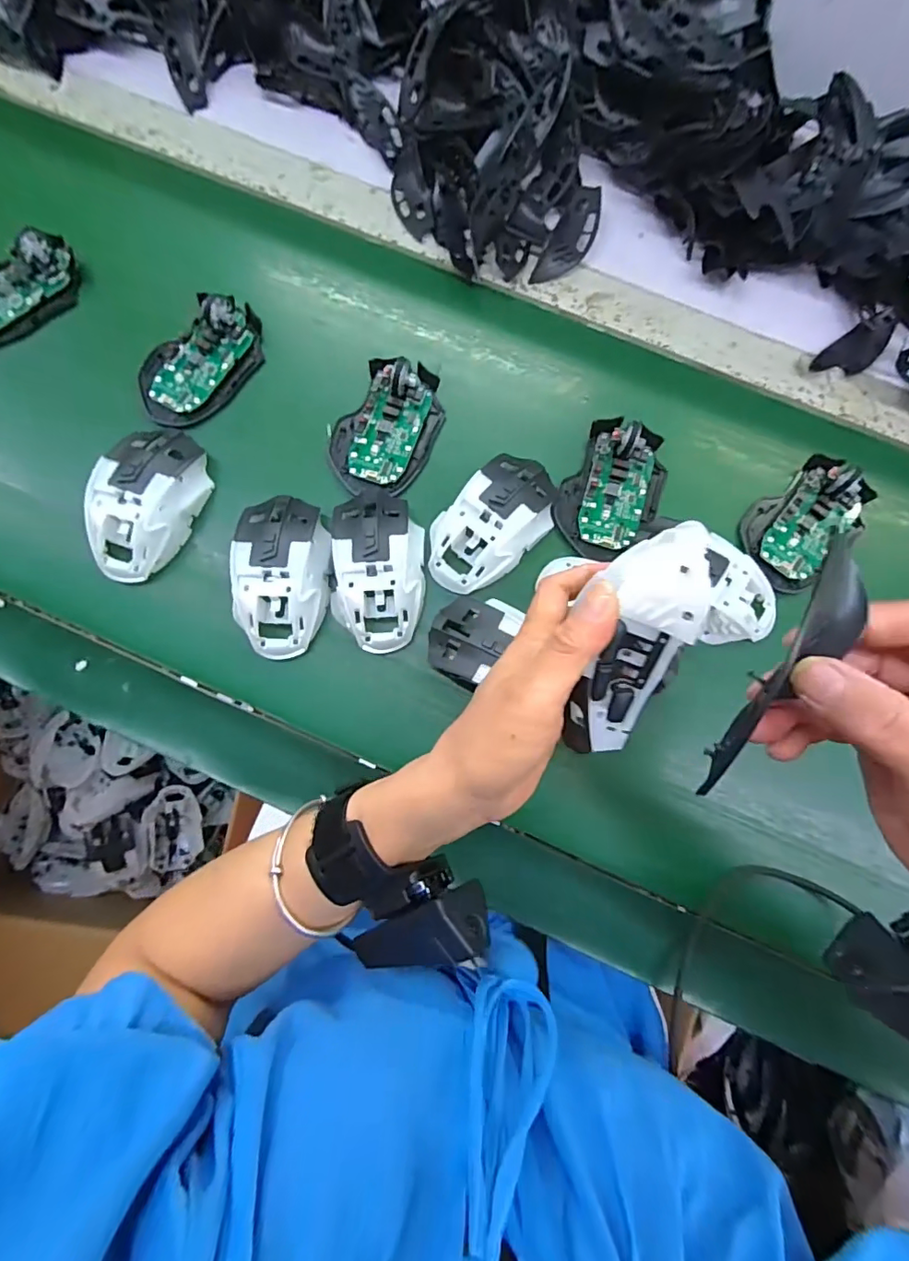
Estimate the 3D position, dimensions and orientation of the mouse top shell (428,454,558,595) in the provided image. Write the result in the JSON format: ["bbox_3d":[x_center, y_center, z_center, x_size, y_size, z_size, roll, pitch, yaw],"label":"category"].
[{"bbox_3d":[0.029,-0.081,0.378,0.066,0.032,0.117,41,79,7],"label":"mouse top shell"}]

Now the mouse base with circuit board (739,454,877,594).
[{"bbox_3d":[0.270,-0.085,0.399,0.102,0.032,0.066,-44,80,-12],"label":"mouse base with circuit board"}]

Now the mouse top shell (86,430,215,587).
[{"bbox_3d":[-0.229,-0.095,0.381,0.065,0.040,0.118,21,77,3],"label":"mouse top shell"}]

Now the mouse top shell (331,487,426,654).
[{"bbox_3d":[-0.054,-0.046,0.370,0.065,0.035,0.117,-4,78,-3],"label":"mouse top shell"}]

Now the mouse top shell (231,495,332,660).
[{"bbox_3d":[-0.124,-0.040,0.369,0.067,0.040,0.117,1,77,-2],"label":"mouse top shell"}]

